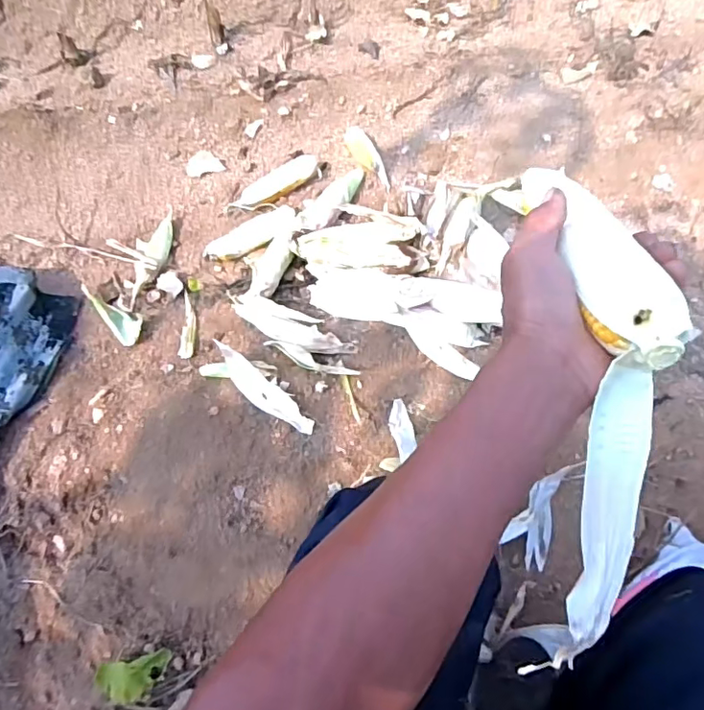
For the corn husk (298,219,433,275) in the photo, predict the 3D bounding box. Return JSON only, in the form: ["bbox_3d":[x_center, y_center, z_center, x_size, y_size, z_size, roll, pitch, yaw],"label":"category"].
[{"bbox_3d":[0.019,-0.187,0.984,0.238,0.062,0.088,-4,64,-4],"label":"corn husk"}]

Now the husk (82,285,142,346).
[{"bbox_3d":[-0.434,-0.082,0.990,0.054,0.023,0.174,-37,70,-18],"label":"husk"}]

